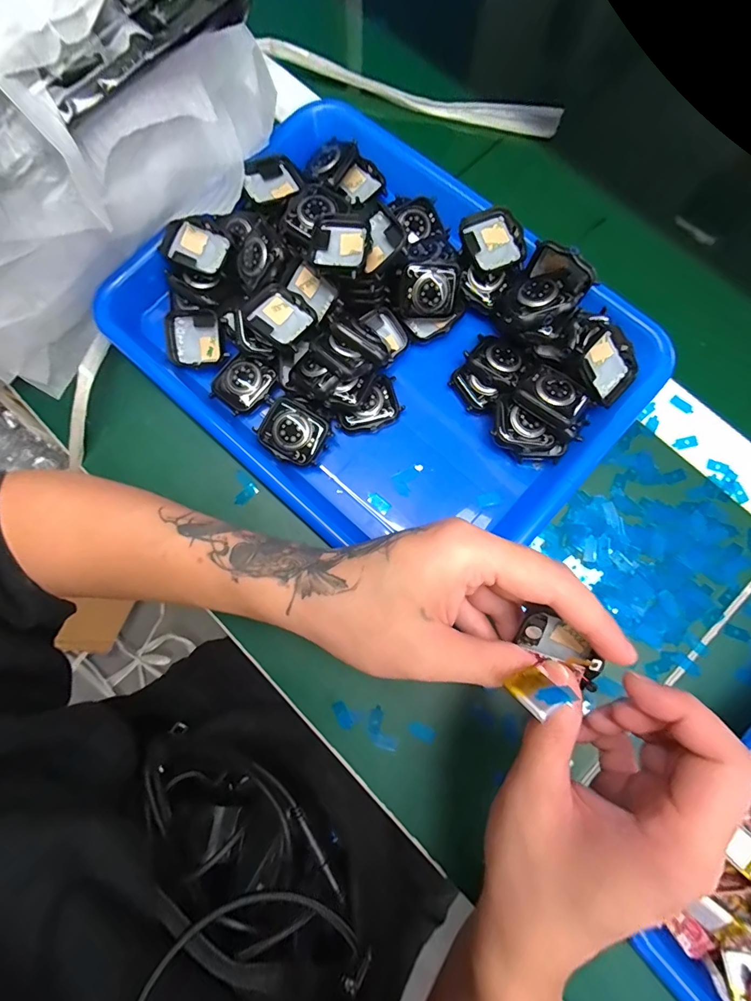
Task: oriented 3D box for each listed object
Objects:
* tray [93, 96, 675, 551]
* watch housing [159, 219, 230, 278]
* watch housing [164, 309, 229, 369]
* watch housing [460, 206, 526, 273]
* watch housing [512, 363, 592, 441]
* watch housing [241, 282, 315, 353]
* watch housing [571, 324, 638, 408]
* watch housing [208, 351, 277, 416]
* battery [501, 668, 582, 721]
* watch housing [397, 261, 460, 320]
[{"bbox_3d":[0.001,-0.113,0.287,0.327,0.046,0.251,42,83,8],"label":"tray"},{"bbox_3d":[-0.127,-0.180,0.296,0.044,0.011,0.034,25,83,-7],"label":"watch housing"},{"bbox_3d":[-0.128,-0.115,0.295,0.042,0.012,0.036,-3,104,3],"label":"watch housing"},{"bbox_3d":[0.080,-0.175,0.282,0.036,0.012,0.039,-19,80,-2],"label":"watch housing"},{"bbox_3d":[0.117,-0.063,0.268,0.049,0.016,0.033,41,83,8],"label":"watch housing"},{"bbox_3d":[-0.062,-0.123,0.283,0.045,0.017,0.036,39,83,8],"label":"watch housing"},{"bbox_3d":[0.148,-0.087,0.269,0.045,0.011,0.040,41,90,-21],"label":"watch housing"},{"bbox_3d":[-0.093,-0.082,0.293,0.034,0.008,0.040,42,83,8],"label":"watch housing"},{"bbox_3d":[0.066,0.078,0.170,0.020,0.019,0.004,-15,116,-28],"label":"battery"},{"bbox_3d":[0.036,-0.142,0.284,0.041,0.034,0.006,-4,36,-7],"label":"watch housing"}]

